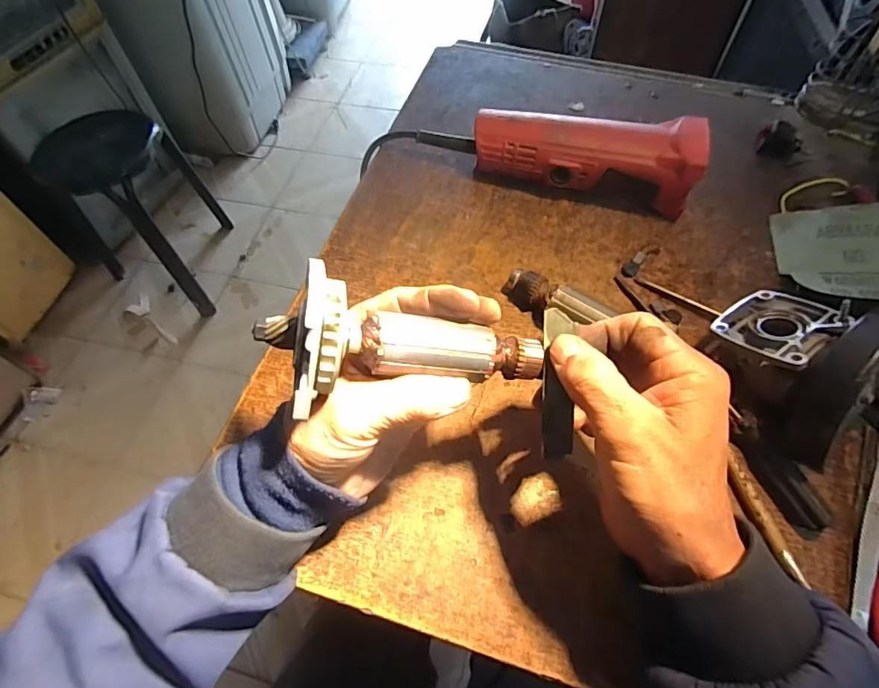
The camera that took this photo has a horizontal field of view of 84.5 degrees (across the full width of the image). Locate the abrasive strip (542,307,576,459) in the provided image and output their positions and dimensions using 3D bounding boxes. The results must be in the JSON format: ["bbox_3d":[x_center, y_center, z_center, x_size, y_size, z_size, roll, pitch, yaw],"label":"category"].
[{"bbox_3d":[0.063,0.021,0.258,0.016,0.006,0.078,0,86,3],"label":"abrasive strip"}]

